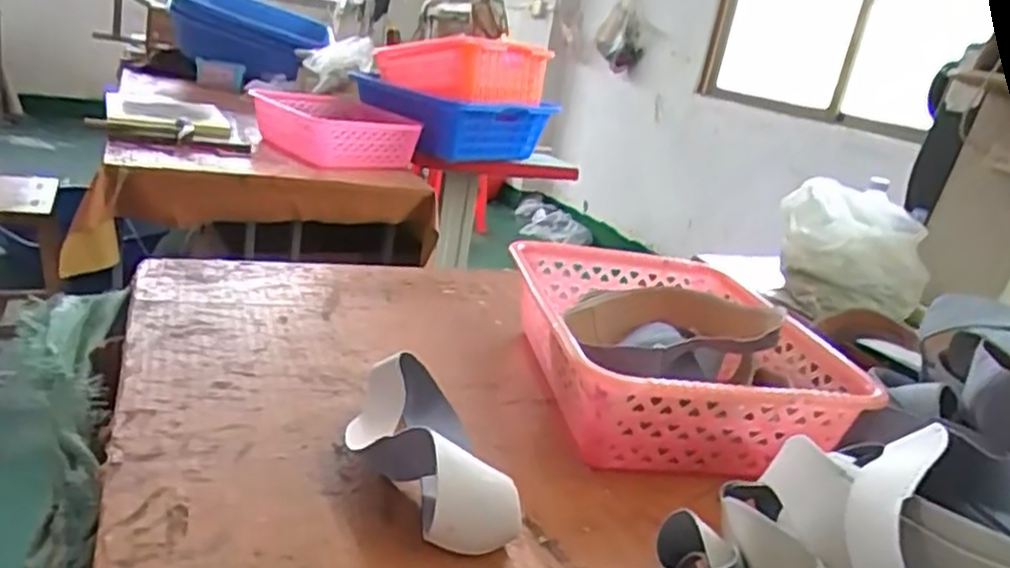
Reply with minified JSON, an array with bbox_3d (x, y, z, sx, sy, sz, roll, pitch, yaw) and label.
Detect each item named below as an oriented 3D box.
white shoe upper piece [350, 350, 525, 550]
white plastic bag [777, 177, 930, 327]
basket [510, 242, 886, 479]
[{"bbox_3d":[-0.074,0.138,0.661,0.120,0.071,0.227,4,19,-17],"label":"white shoe upper piece"},{"bbox_3d":[0.532,-0.046,1.152,0.219,0.172,0.172,18,20,20],"label":"white plastic bag"},{"bbox_3d":[0.187,0.071,0.885,0.321,0.128,0.392,7,19,-10],"label":"basket"}]

